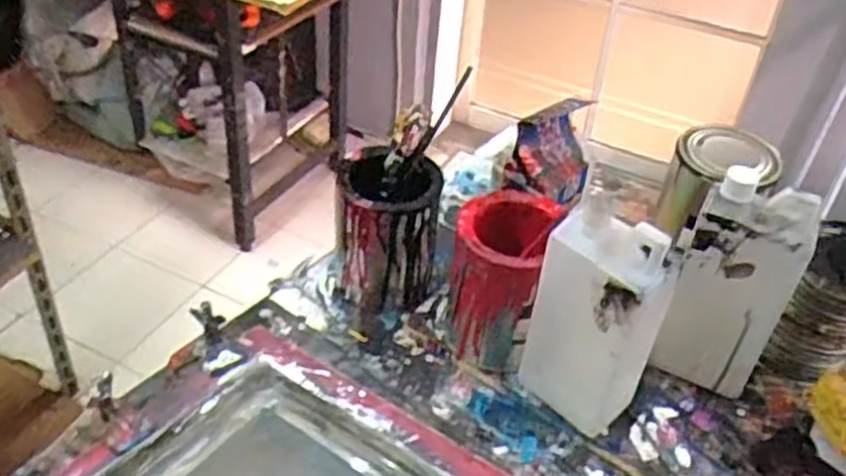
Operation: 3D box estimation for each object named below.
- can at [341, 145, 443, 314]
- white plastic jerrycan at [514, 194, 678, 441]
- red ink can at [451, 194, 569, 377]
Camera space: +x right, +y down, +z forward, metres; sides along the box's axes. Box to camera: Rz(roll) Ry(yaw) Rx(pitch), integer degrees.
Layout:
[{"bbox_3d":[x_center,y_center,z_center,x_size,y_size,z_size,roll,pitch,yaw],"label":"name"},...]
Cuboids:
[{"bbox_3d":[-0.035,-0.010,0.806,0.100,0.149,0.100,3,40,-3],"label":"can"},{"bbox_3d":[0.152,0.078,0.659,0.053,0.225,0.109,-29,50,-34],"label":"white plastic jerrycan"},{"bbox_3d":[0.075,0.047,0.740,0.090,0.156,0.106,16,41,13],"label":"red ink can"}]

